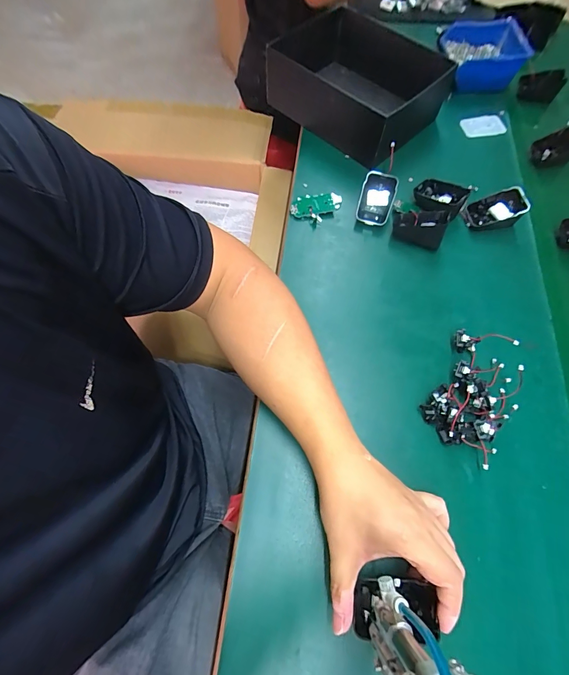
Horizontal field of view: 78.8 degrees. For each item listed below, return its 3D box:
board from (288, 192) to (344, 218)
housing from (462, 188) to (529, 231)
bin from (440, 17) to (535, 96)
[{"bbox_3d":[0.046,-0.197,0.505,0.077,0.008,0.039,-13,67,-7],"label":"board"},{"bbox_3d":[0.293,-0.179,0.485,0.071,0.041,0.047,4,66,1],"label":"housing"},{"bbox_3d":[0.343,-0.498,0.604,0.131,0.072,0.114,1,66,-1],"label":"bin"}]

